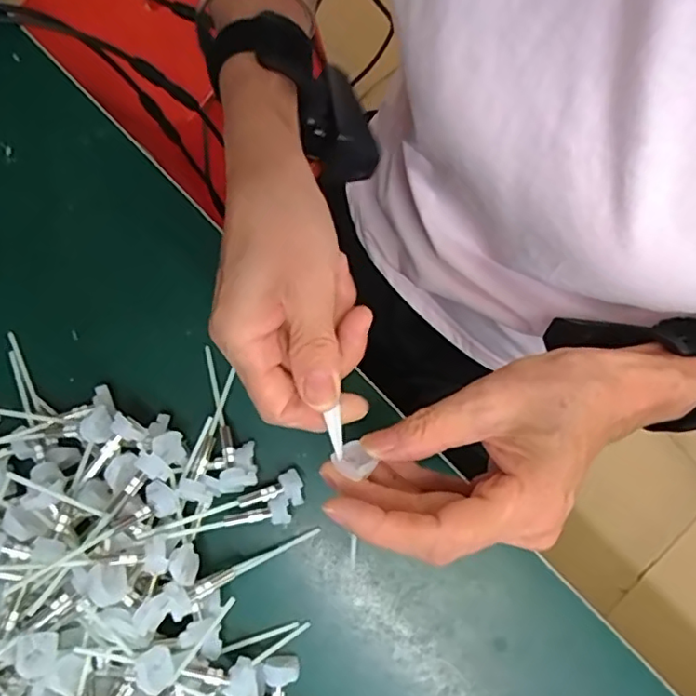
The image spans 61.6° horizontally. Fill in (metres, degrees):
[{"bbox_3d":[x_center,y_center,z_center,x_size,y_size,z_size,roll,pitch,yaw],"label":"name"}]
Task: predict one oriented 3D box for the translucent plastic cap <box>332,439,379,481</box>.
[{"bbox_3d":[0.002,0.049,0.253,0.013,0.008,0.015,-38,81,-5],"label":"translucent plastic cap"}]

